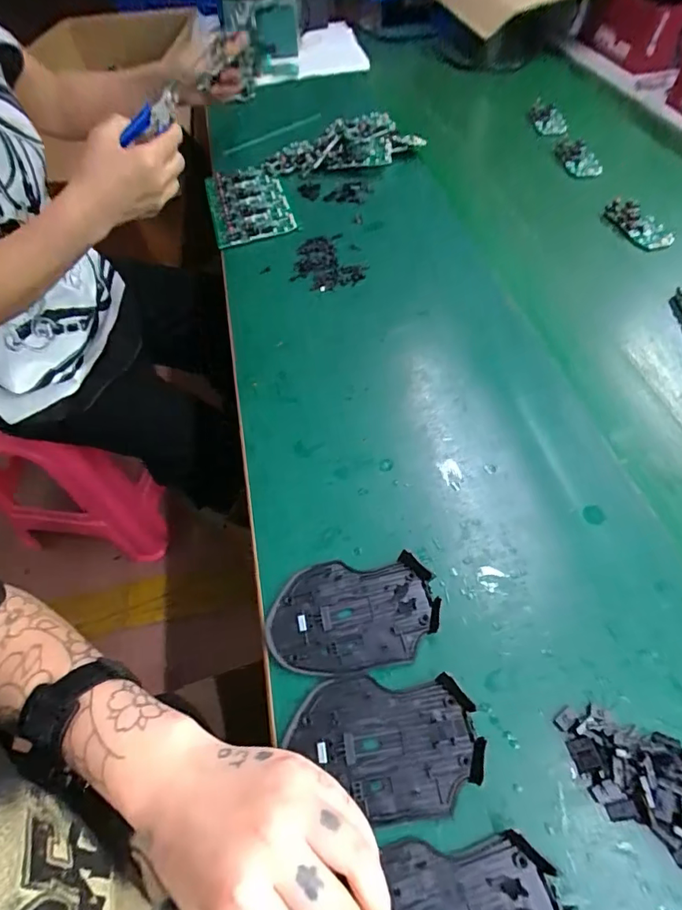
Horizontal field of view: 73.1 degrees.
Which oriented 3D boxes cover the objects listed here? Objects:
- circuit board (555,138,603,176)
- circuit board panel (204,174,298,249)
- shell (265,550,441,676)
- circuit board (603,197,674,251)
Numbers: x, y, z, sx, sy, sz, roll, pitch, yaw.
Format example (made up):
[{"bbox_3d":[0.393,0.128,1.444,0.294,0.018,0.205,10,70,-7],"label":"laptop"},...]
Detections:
[{"bbox_3d":[0.334,-0.425,0.654,0.046,0.012,0.095,-7,56,-1],"label":"circuit board"},{"bbox_3d":[-0.127,-0.343,0.627,0.102,0.014,0.162,-14,56,-6],"label":"circuit board panel"},{"bbox_3d":[0.007,0.108,0.315,0.113,0.013,0.072,-4,56,1],"label":"shell"},{"bbox_3d":[0.357,-0.278,0.552,0.049,0.016,0.087,-25,58,-13],"label":"circuit board"}]

